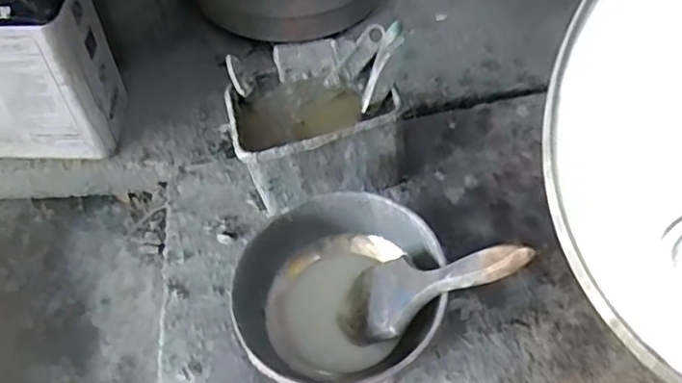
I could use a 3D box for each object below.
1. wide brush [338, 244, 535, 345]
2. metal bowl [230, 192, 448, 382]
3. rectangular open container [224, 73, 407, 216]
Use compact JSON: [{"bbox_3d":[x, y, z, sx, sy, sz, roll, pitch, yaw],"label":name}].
[{"bbox_3d":[0.066,0.073,0.504,0.014,0.192,0.066,30,51,-28],"label":"wide brush"},{"bbox_3d":[0.000,0.097,0.552,0.169,0.091,0.169,-4,55,5],"label":"metal bowl"},{"bbox_3d":[-0.024,-0.050,0.638,0.155,0.114,0.108,-18,55,-4],"label":"rectangular open container"}]

